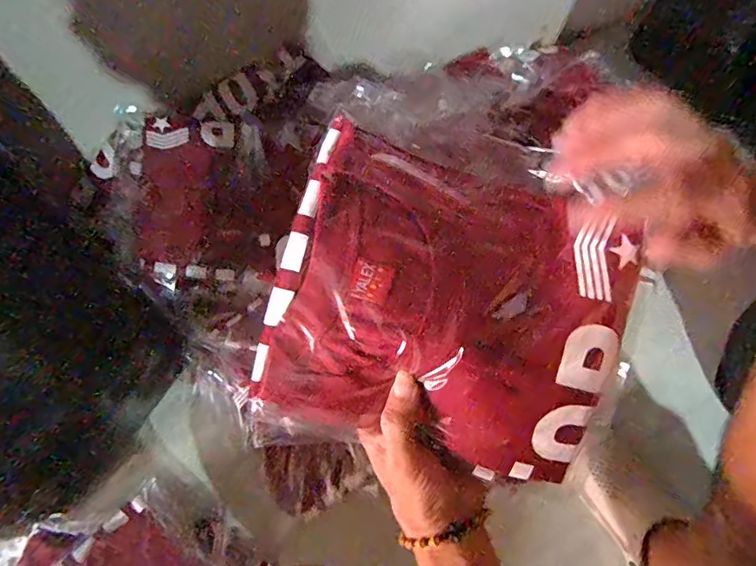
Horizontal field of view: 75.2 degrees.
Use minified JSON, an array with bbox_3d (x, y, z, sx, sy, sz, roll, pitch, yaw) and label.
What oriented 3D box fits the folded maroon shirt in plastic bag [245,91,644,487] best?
[{"bbox_3d":[0.051,0.012,0.323,0.221,0.038,0.208,18,86,-4],"label":"folded maroon shirt in plastic bag"}]

